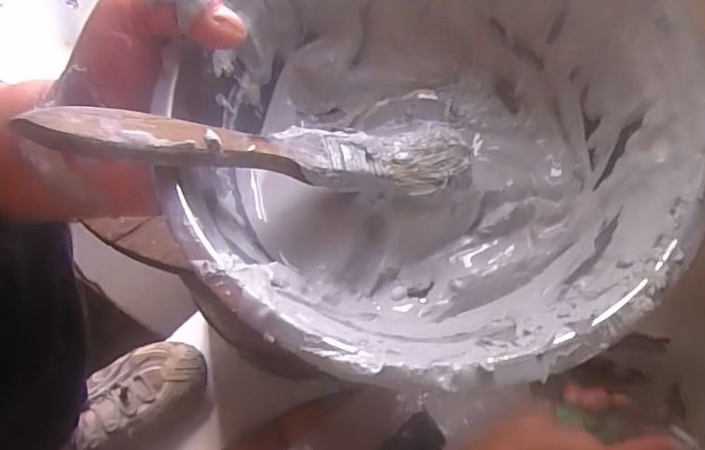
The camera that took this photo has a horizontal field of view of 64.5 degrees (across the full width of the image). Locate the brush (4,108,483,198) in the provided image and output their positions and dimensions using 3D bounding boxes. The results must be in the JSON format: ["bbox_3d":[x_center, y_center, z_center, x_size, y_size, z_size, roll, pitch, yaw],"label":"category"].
[{"bbox_3d":[-0.027,-0.029,0.214,0.161,0.012,0.026,1,64,-26],"label":"brush"}]

